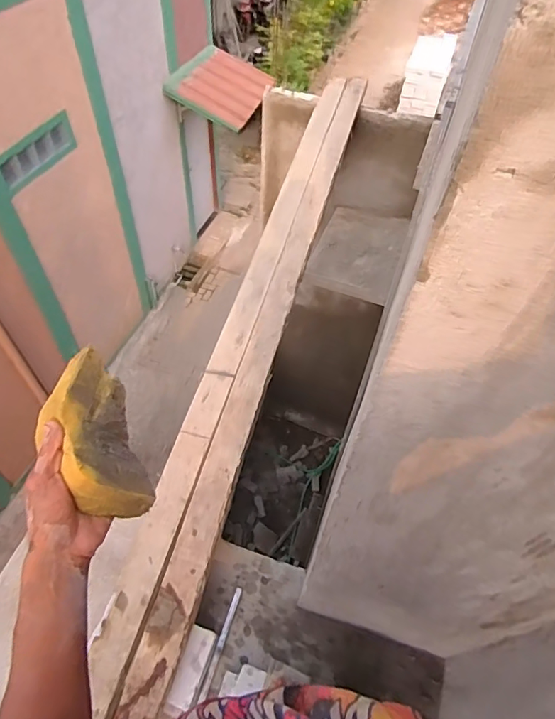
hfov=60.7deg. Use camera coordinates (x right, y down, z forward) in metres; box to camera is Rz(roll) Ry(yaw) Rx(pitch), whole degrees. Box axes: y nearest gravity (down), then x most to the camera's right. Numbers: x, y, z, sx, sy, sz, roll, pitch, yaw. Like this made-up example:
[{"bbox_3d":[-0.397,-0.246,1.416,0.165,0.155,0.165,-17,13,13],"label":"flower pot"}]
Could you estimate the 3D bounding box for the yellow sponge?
[{"bbox_3d":[-0.183,0.071,0.458,0.080,0.054,0.165,-19,64,-17],"label":"yellow sponge"}]

